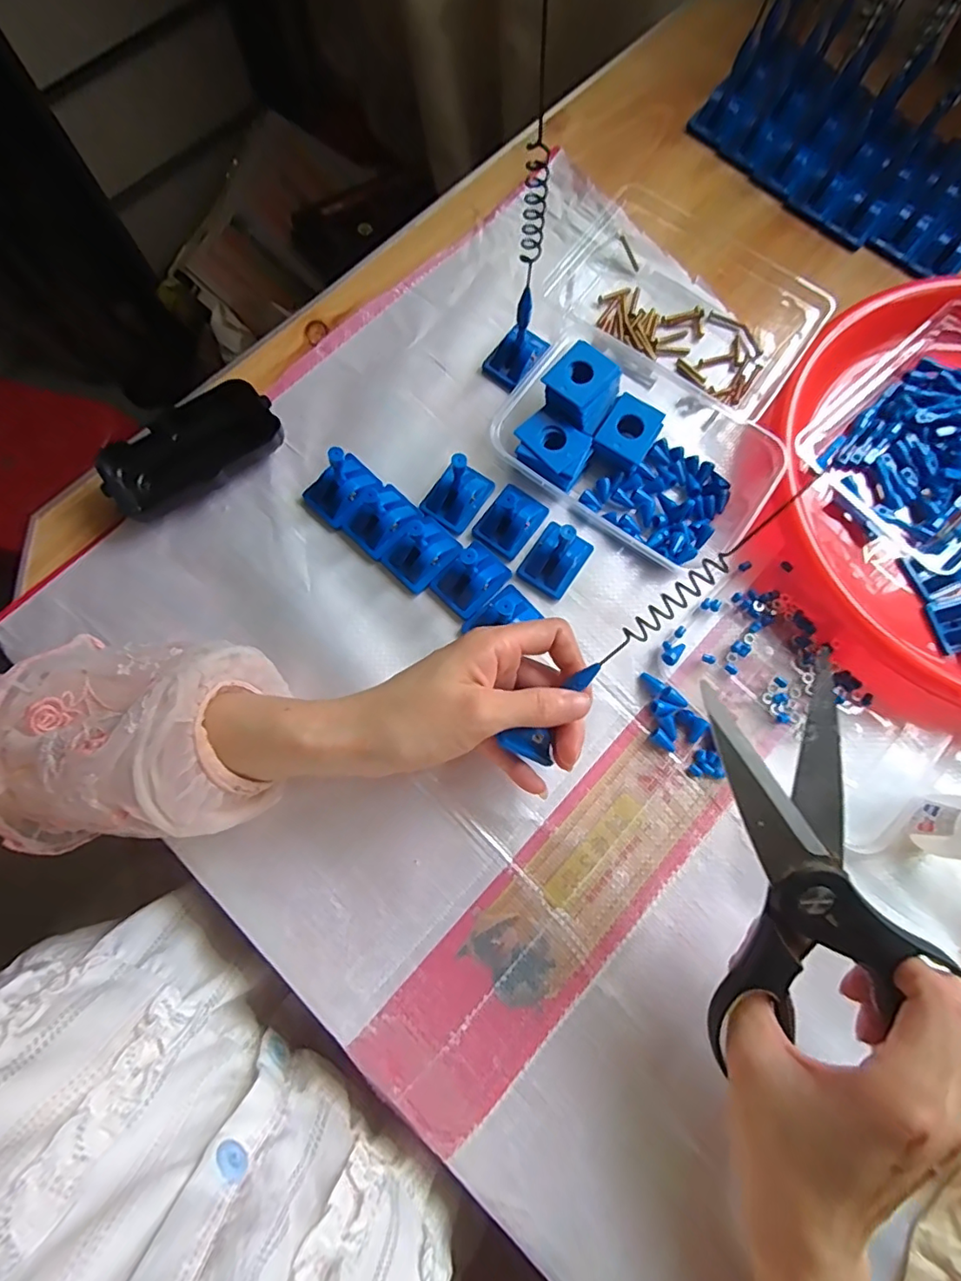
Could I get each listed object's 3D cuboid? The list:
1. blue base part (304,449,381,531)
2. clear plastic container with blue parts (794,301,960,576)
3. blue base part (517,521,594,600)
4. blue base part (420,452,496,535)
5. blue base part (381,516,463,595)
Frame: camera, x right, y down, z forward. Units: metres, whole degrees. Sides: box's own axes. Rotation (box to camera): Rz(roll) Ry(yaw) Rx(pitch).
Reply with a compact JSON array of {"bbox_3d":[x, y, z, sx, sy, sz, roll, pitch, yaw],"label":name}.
[{"bbox_3d":[-0.090,-0.102,0.347,0.035,0.041,0.043,41,79,8],"label":"blue base part"},{"bbox_3d":[0.305,-0.137,0.363,0.177,0.032,0.123,-41,80,-10],"label":"clear plastic container with blue parts"},{"bbox_3d":[0.049,-0.056,0.340,0.033,0.042,0.042,35,78,7],"label":"blue base part"},{"bbox_3d":[-0.016,-0.099,0.346,0.033,0.041,0.040,36,78,7],"label":"blue base part"},{"bbox_3d":[-0.037,-0.057,0.350,0.034,0.022,0.045,43,79,9],"label":"blue base part"}]

